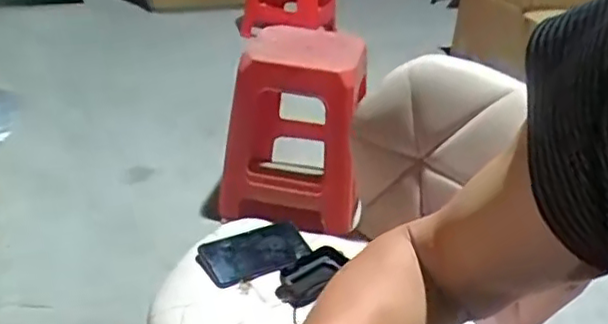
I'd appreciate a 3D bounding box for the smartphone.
[{"bbox_3d":[-0.071,0.130,0.929,0.156,0.010,0.072,-15,58,-30],"label":"smartphone"}]

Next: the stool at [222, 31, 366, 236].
[{"bbox_3d":[-0.030,-0.100,1.747,0.365,0.539,0.417,0,30,-6],"label":"stool"}]

